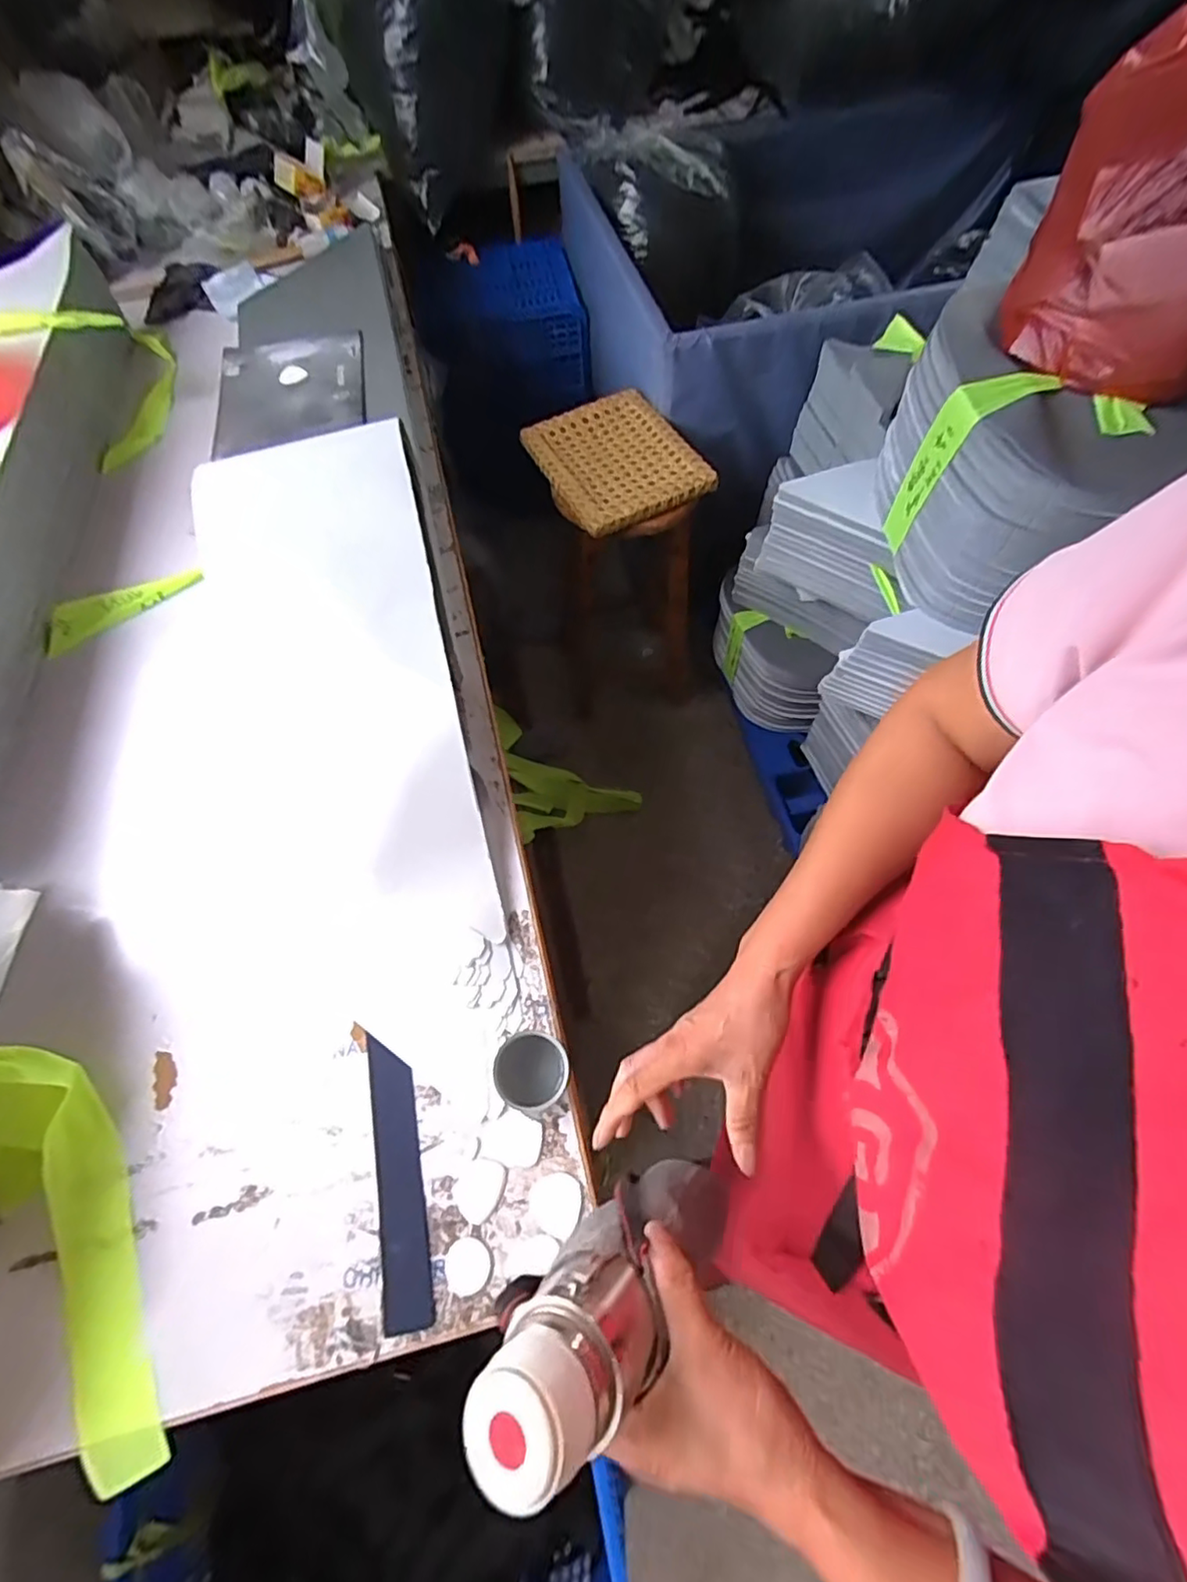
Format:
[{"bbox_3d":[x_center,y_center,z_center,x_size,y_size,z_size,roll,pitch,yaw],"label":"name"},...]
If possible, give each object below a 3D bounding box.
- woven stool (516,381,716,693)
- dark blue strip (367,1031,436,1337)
[{"bbox_3d":[0.074,-0.480,1.409,0.315,0.636,0.324,-31,66,-13],"label":"woven stool"},{"bbox_3d":[-0.169,0.330,0.536,0.040,0.006,0.218,-14,64,-3],"label":"dark blue strip"}]

